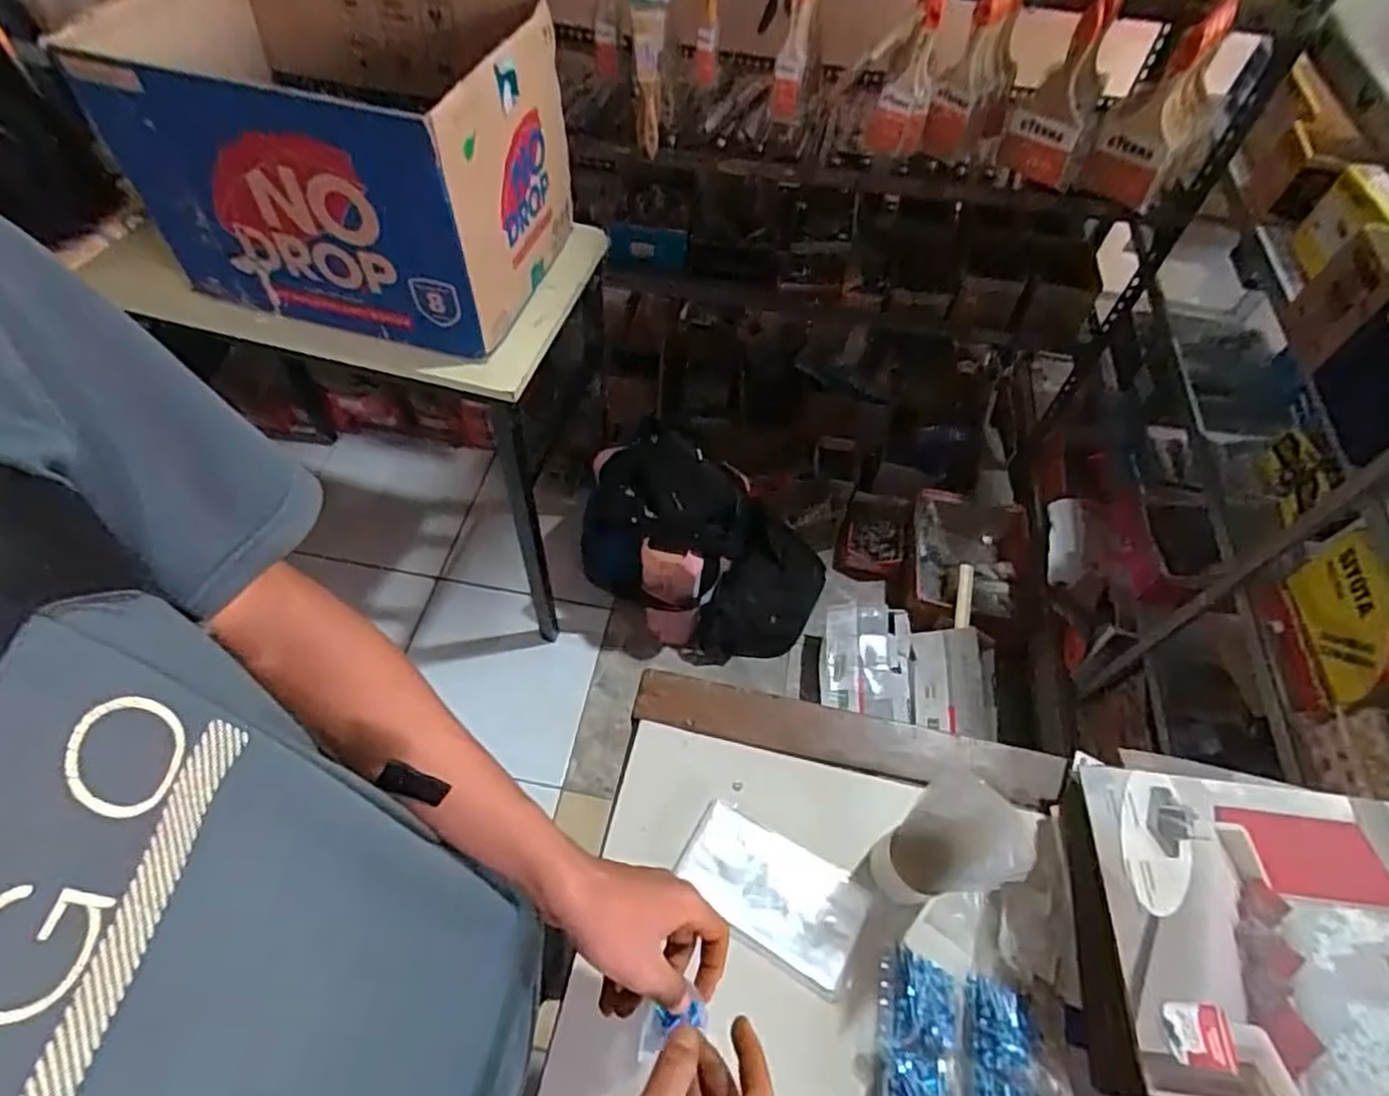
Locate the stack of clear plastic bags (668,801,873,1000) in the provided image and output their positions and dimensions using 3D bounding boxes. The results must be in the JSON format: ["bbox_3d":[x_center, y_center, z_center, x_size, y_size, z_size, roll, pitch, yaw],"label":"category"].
[{"bbox_3d":[0.063,0.289,0.602,0.153,0.016,0.086,26,58,14],"label":"stack of clear plastic bags"}]

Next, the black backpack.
[{"bbox_3d":[0.030,-0.016,1.492,0.477,0.328,0.331,22,57,12],"label":"black backpack"}]

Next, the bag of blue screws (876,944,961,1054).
[{"bbox_3d":[0.173,0.357,0.559,0.061,0.028,0.064,14,56,6],"label":"bag of blue screws"}]

